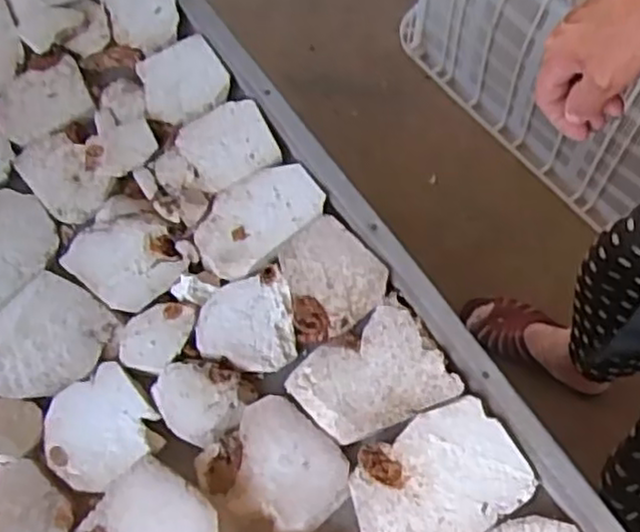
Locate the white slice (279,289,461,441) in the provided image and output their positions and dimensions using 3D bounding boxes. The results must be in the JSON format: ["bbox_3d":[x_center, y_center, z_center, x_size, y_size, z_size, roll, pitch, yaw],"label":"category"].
[{"bbox_3d":[0.031,0.067,0.436,0.086,0.004,0.068,-31,68,-10],"label":"white slice"}]

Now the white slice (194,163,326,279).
[{"bbox_3d":[-0.044,-0.034,0.489,0.089,0.013,0.058,-37,69,-13],"label":"white slice"}]

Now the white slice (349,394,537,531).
[{"bbox_3d":[0.066,0.122,0.410,0.097,0.006,0.069,-29,68,-10],"label":"white slice"}]

